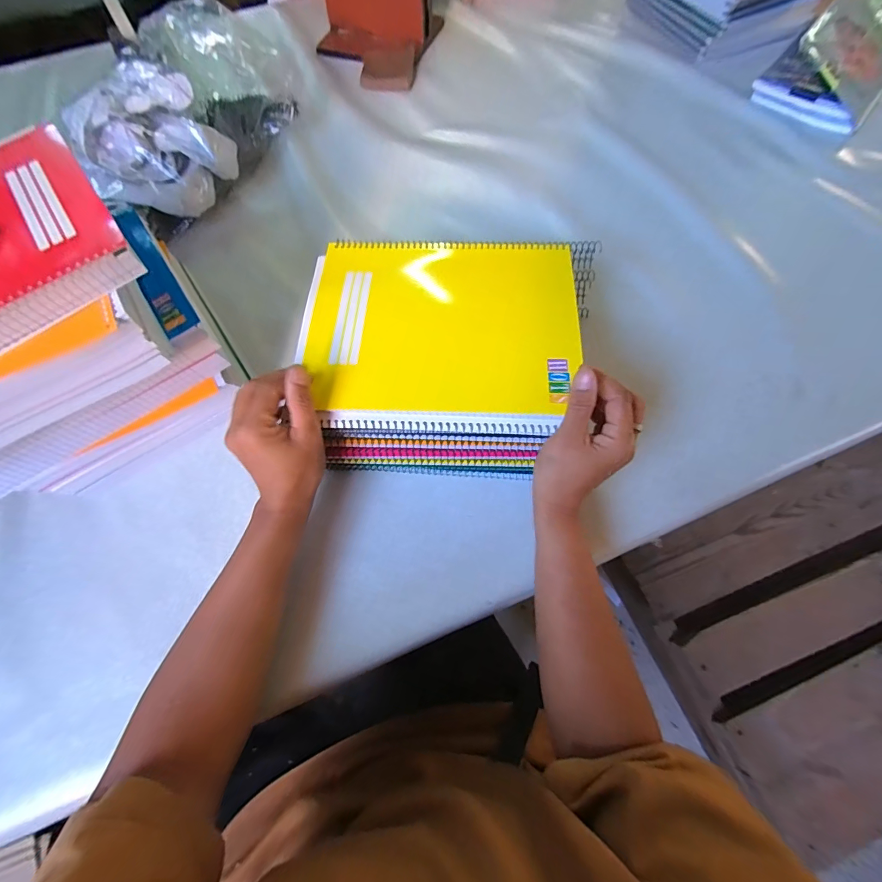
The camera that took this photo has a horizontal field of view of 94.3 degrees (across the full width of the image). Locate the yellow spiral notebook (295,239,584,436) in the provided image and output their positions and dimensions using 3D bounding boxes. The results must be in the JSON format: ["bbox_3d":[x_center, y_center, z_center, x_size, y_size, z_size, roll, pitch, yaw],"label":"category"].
[{"bbox_3d":[-0.002,-0.108,0.383,0.248,0.016,0.210,3,65,2],"label":"yellow spiral notebook"}]

